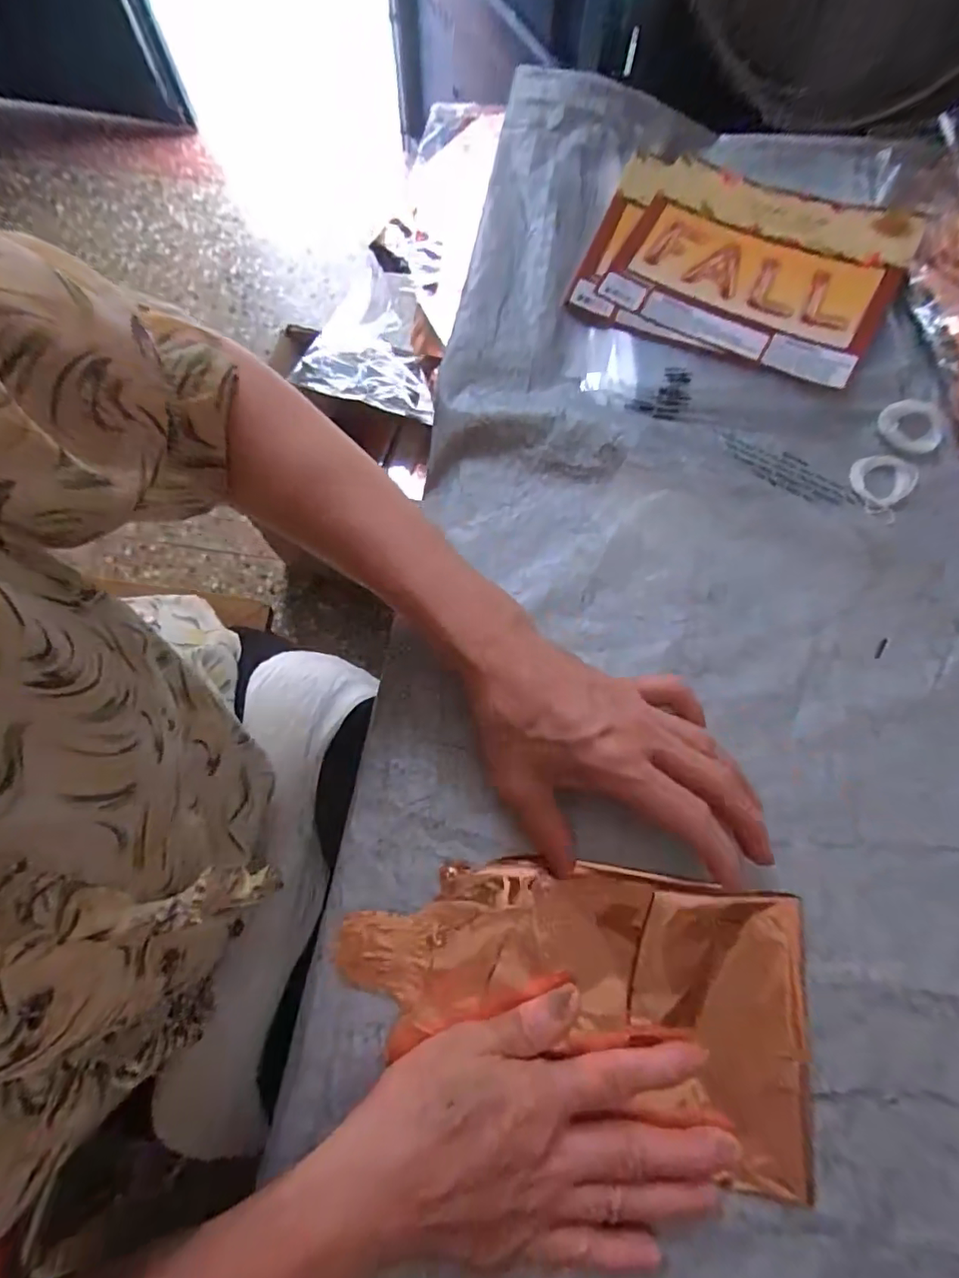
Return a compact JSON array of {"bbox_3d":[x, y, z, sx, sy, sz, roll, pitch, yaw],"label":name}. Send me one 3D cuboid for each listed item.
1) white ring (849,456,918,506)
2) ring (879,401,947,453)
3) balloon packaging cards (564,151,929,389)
[{"bbox_3d":[0.269,-0.108,0.368,0.045,0.004,0.036,-38,76,-10],"label":"white ring"},{"bbox_3d":[0.297,-0.149,0.379,0.041,0.004,0.044,24,75,8],"label":"ring"},{"bbox_3d":[0.201,-0.289,0.416,0.217,0.015,0.180,23,75,7],"label":"balloon packaging cards"}]

